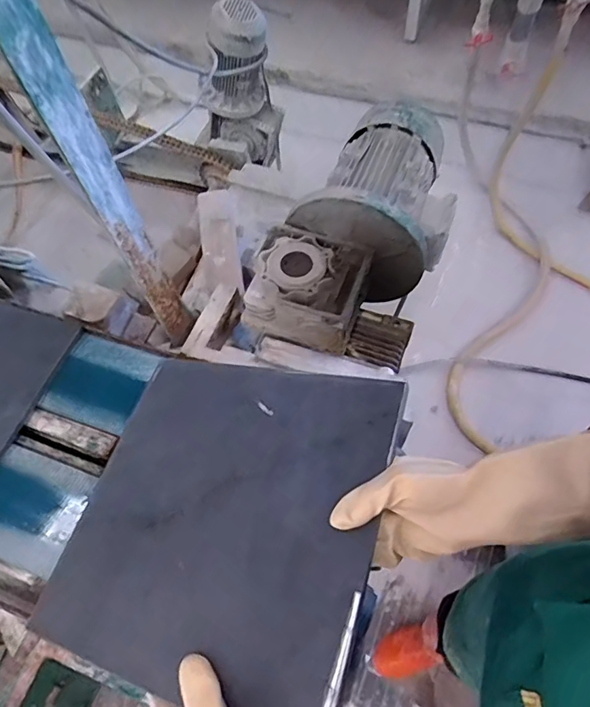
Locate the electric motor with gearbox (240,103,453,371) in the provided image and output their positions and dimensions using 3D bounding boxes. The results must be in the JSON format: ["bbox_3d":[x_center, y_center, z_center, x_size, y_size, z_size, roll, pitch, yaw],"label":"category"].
[{"bbox_3d":[0.100,-0.168,0.690,0.211,0.205,0.362,21,66,13],"label":"electric motor with gearbox"}]

